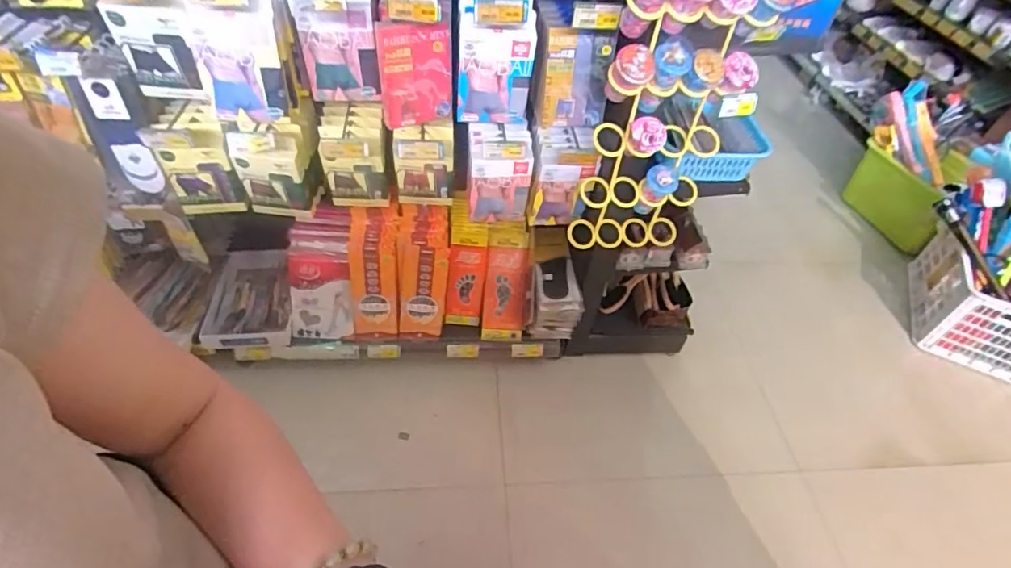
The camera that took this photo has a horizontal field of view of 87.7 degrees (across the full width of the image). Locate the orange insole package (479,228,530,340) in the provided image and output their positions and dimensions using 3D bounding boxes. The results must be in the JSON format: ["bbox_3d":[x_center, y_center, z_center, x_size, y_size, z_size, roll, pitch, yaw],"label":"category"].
[{"bbox_3d":[0.003,-0.001,1.449,0.122,0.323,0.045,4,6,-3],"label":"orange insole package"}]

